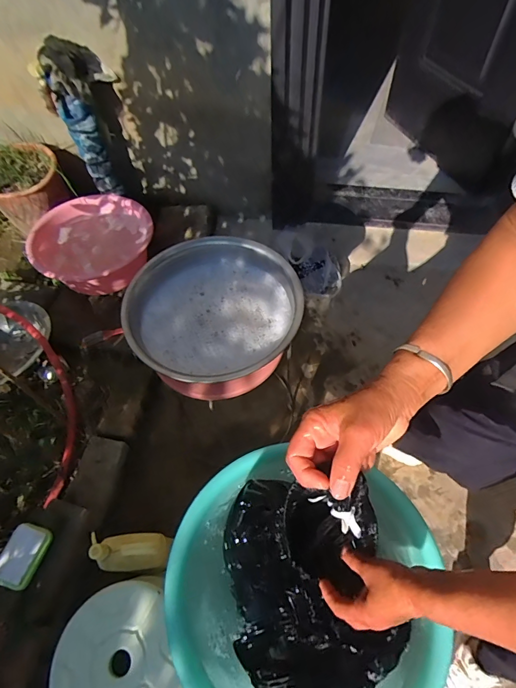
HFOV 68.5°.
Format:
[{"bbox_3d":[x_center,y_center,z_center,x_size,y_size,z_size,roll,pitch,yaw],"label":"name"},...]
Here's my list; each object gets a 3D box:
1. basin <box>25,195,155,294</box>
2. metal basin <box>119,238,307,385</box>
[{"bbox_3d":[-0.612,-0.371,1.448,0.426,0.155,0.414,-1,56,2],"label":"basin"},{"bbox_3d":[-0.095,-0.078,0.784,0.337,0.070,0.339,-1,58,2],"label":"metal basin"}]

